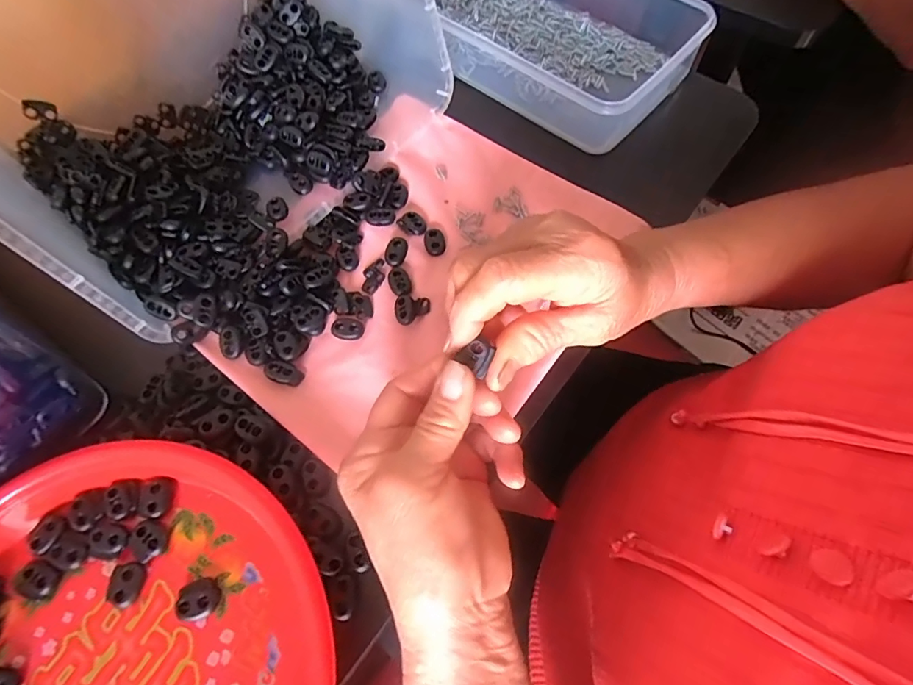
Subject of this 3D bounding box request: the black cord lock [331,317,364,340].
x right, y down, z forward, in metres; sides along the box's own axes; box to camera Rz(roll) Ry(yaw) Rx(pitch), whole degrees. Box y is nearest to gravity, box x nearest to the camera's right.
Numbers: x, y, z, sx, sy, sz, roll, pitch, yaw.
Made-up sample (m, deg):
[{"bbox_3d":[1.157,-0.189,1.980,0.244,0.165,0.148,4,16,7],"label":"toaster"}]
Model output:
[{"bbox_3d":[-0.074,-0.010,0.325,0.021,0.005,0.015,14,68,8],"label":"black cord lock"}]

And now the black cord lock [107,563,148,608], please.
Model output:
[{"bbox_3d":[-0.177,0.131,0.259,0.015,0.008,0.021,-6,67,0],"label":"black cord lock"}]

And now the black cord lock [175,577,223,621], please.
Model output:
[{"bbox_3d":[-0.136,0.136,0.255,0.021,0.009,0.019,-21,68,-7],"label":"black cord lock"}]

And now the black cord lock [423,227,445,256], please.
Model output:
[{"bbox_3d":[-0.016,-0.074,0.350,0.015,0.005,0.023,-1,67,2],"label":"black cord lock"}]

